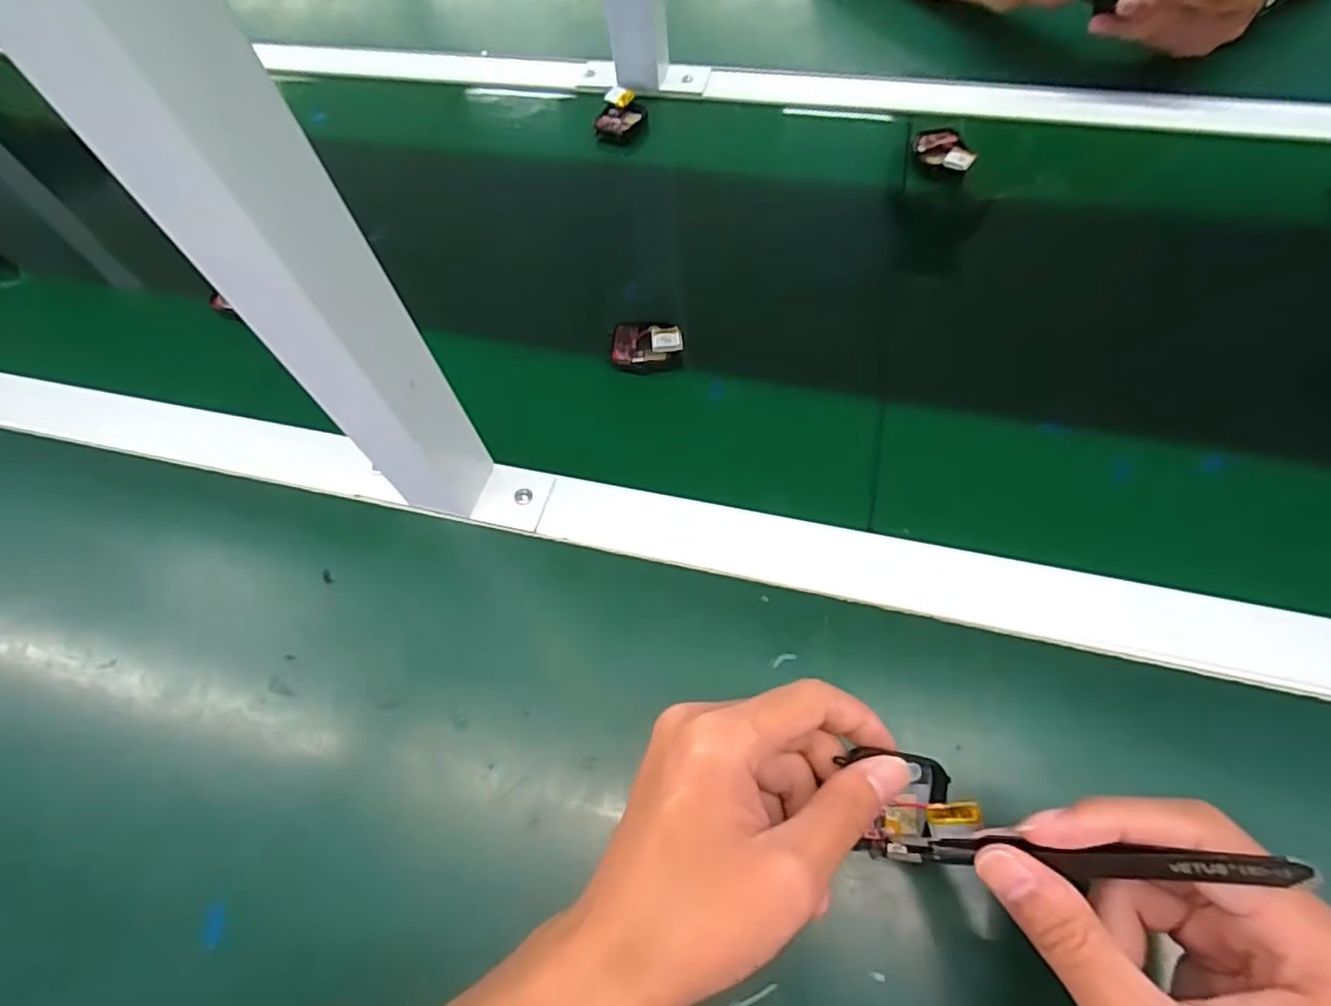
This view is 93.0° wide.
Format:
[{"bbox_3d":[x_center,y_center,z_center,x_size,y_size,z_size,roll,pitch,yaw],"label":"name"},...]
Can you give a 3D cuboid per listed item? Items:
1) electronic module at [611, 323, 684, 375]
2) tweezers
[{"bbox_3d":[-0.012,-0.104,0.416,0.047,0.013,0.037,0,62,7],"label":"electronic module"},{"bbox_3d":[0.137,0.118,0.206,0.108,0.016,0.012,-19,53,38],"label":"tweezers"}]

